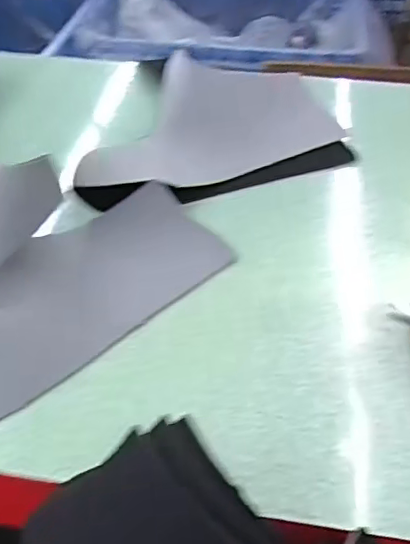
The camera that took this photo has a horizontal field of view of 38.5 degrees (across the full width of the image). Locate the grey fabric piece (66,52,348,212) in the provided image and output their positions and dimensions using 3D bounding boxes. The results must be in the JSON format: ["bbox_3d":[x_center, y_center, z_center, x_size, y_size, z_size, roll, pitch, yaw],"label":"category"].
[{"bbox_3d":[-0.006,-0.139,0.569,0.274,0.048,0.173,-19,48,-18],"label":"grey fabric piece"}]

